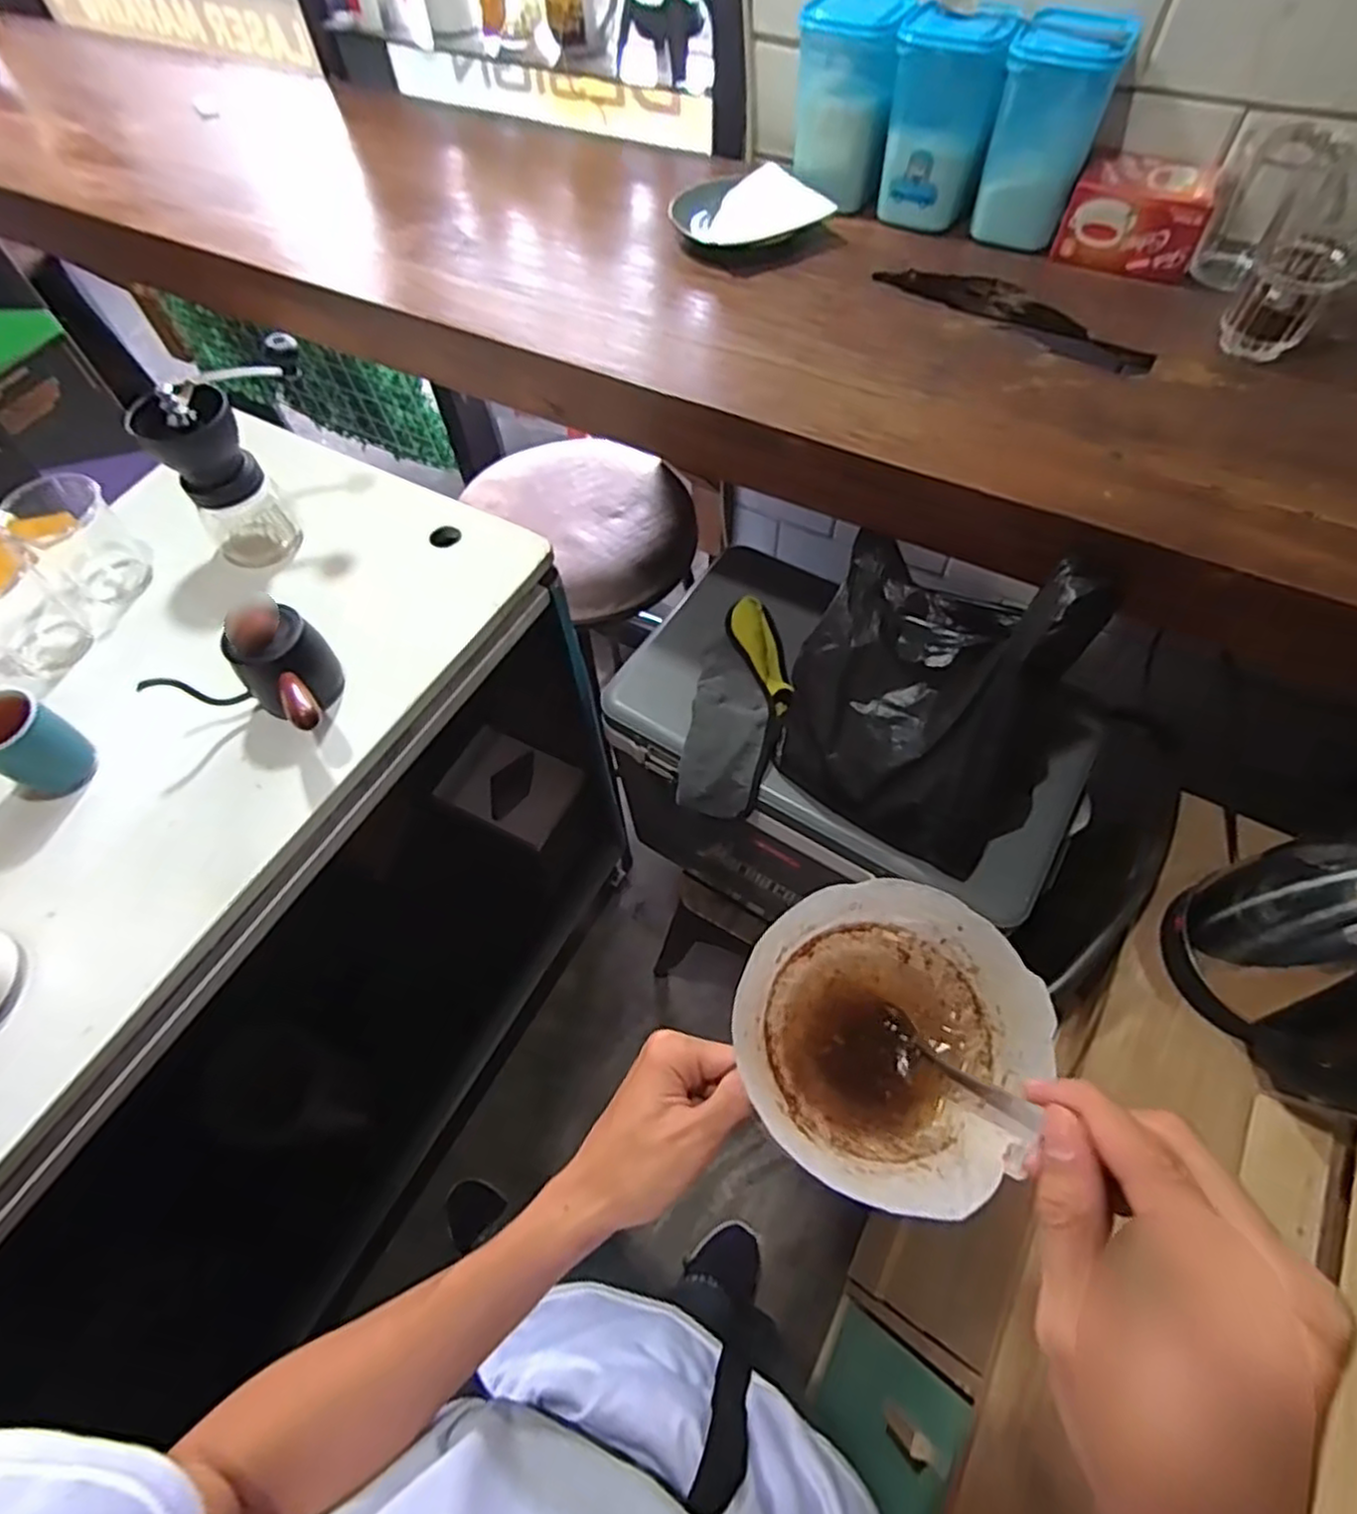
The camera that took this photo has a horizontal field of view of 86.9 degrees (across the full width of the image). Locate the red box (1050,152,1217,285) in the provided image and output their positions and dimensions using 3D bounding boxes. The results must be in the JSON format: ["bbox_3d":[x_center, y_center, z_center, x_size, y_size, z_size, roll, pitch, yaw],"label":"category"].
[{"bbox_3d":[0.440,-0.519,0.690,0.123,0.076,0.072,25,64,15],"label":"red box"}]

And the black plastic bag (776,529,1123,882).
[{"bbox_3d":[0.238,-0.061,0.661,0.250,0.227,0.211,33,67,19],"label":"black plastic bag"}]

